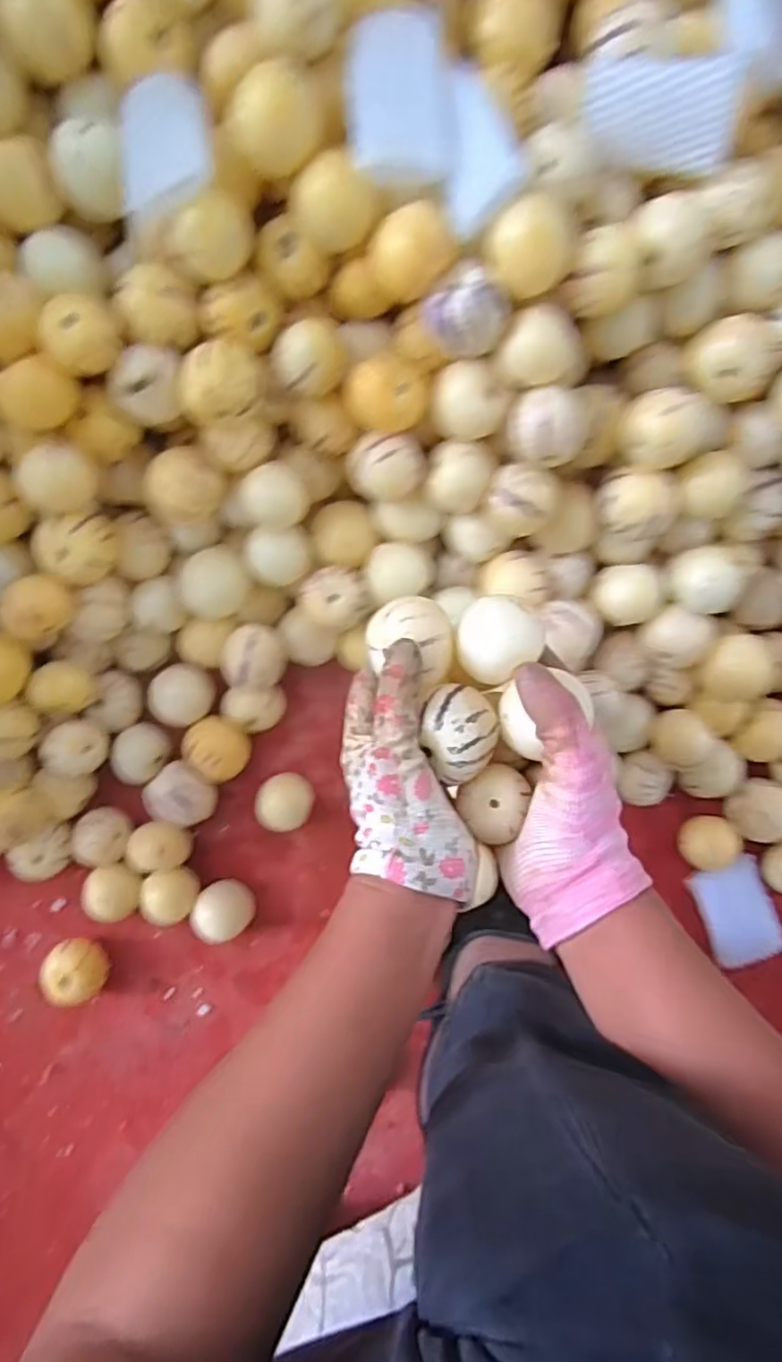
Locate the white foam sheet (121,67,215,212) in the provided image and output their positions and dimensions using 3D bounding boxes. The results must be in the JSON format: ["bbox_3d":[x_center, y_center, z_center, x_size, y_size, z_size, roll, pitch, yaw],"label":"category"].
[{"bbox_3d":[-0.131,-0.315,0.398,0.052,0.017,0.079,-8,91,0],"label":"white foam sheet"}]

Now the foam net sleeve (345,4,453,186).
[{"bbox_3d":[0.004,-0.339,0.398,0.058,0.020,0.082,-3,109,-4],"label":"foam net sleeve"}]

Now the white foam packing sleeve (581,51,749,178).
[{"bbox_3d":[0.156,-0.331,0.401,0.084,0.052,0.016,13,51,16],"label":"white foam packing sleeve"}]

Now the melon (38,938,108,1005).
[{"bbox_3d":[-0.267,0.245,0.586,0.049,0.044,0.051,-40,91,0],"label":"melon"}]

